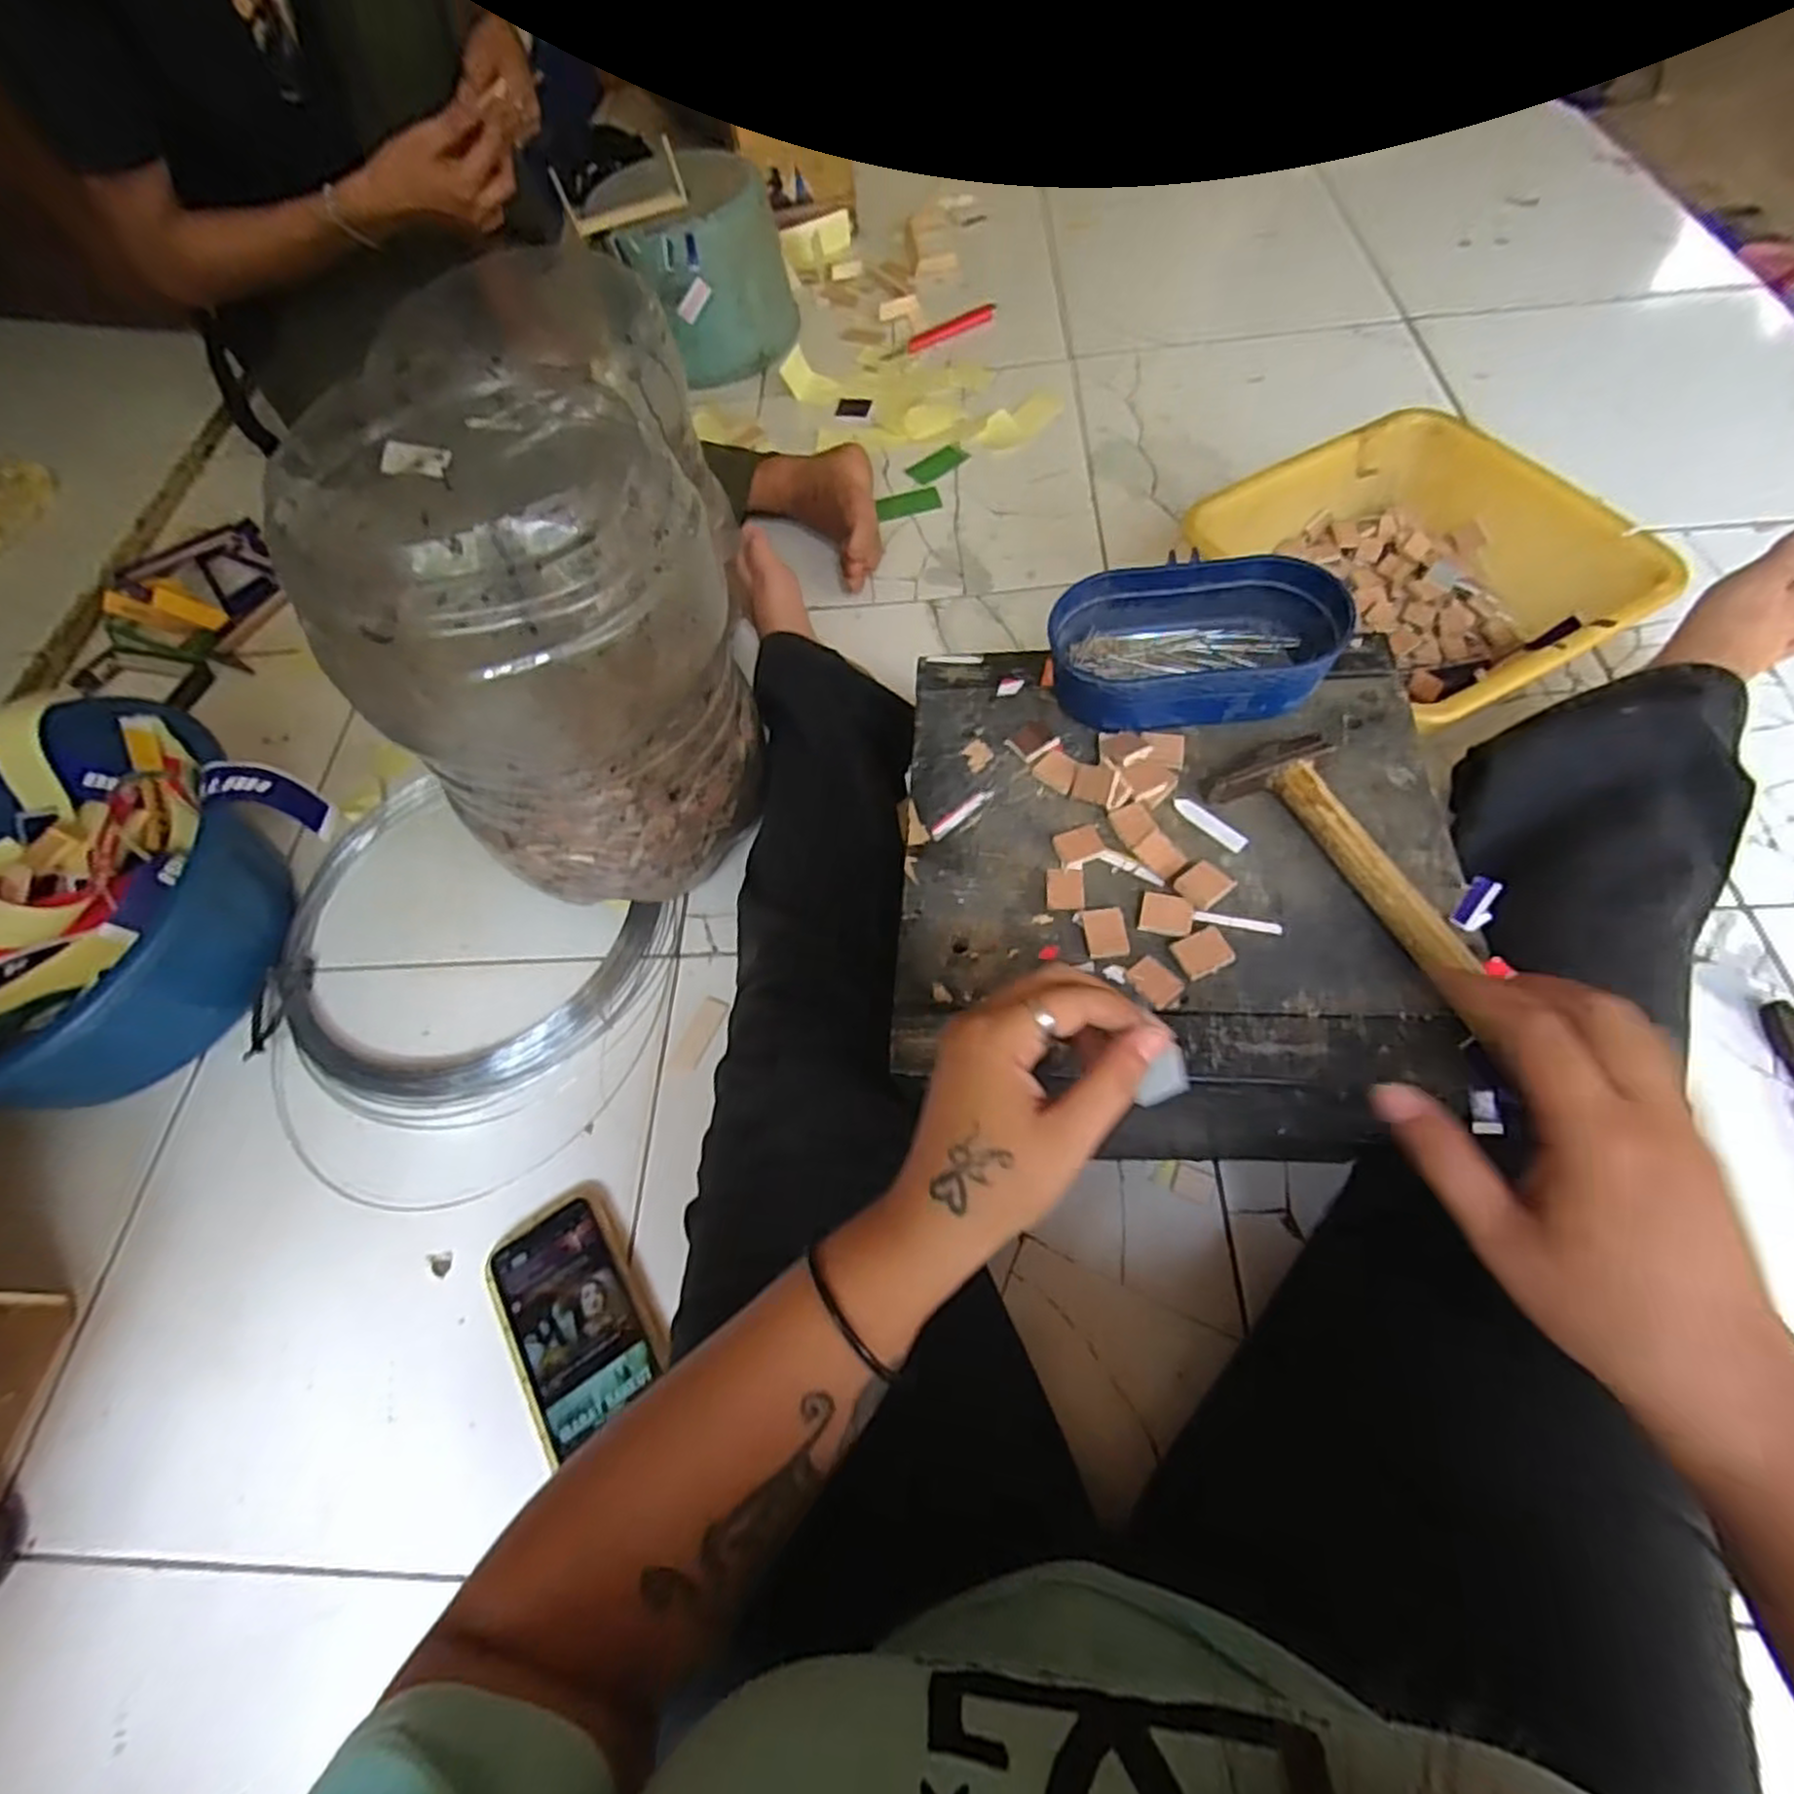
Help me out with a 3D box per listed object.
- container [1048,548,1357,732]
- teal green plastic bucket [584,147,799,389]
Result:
[{"bbox_3d":[0.167,-0.142,0.439,0.156,0.046,0.091,-4,62,6],"label":"container"},{"bbox_3d":[-0.259,-0.825,1.007,0.206,0.175,0.210,-3,62,5],"label":"teal green plastic bucket"}]

